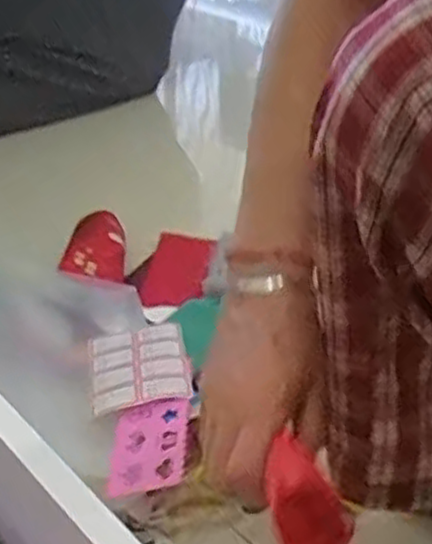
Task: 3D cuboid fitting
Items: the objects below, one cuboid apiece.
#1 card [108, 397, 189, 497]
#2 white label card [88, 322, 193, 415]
[{"bbox_3d":[-0.052,0.134,0.603,0.059,0.008,0.093,-6,32,5],"label":"card"},{"bbox_3d":[-0.069,0.083,0.689,0.087,0.006,0.112,-12,30,-7],"label":"white label card"}]

